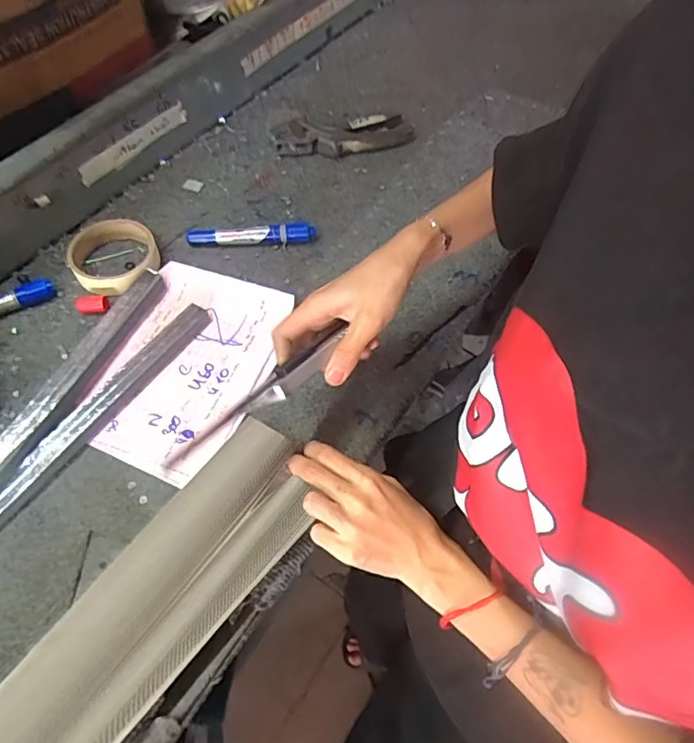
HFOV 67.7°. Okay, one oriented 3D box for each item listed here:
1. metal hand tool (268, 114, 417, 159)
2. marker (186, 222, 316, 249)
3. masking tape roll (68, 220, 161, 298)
[{"bbox_3d":[-0.003,-0.294,0.647,0.172,0.027,0.064,-1,58,-4],"label":"metal hand tool"},{"bbox_3d":[-0.103,-0.148,0.557,0.134,0.024,0.016,-2,58,-4],"label":"marker"},{"bbox_3d":[-0.239,-0.120,0.533,0.083,0.022,0.090,1,58,-2],"label":"masking tape roll"}]

